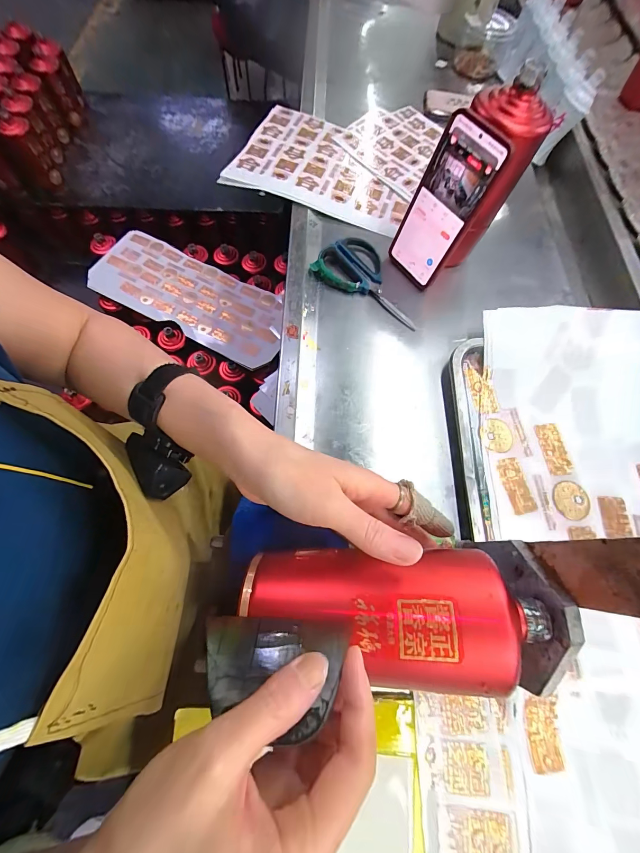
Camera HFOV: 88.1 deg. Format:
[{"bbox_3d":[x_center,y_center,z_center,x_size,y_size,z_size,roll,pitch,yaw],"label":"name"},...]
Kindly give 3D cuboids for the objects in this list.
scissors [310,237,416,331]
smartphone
[{"bbox_3d":[0.075,-0.207,0.450,0.160,0.016,0.087,31,71,9],"label":"scissors"},{"bbox_3d":[0.141,-0.258,0.400,0.013,0.168,0.079,-28,71,-28],"label":"smartphone"}]

